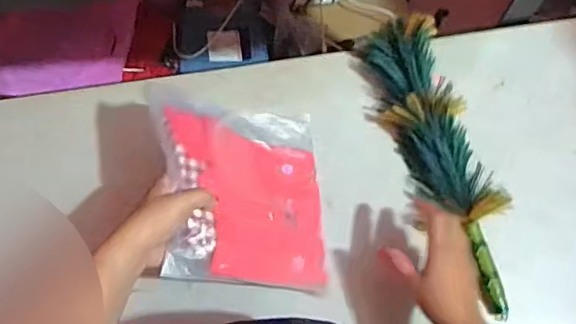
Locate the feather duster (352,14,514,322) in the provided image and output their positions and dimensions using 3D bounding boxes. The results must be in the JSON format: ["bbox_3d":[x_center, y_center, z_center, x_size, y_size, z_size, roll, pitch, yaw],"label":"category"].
[{"bbox_3d":[0.210,-0.006,0.749,0.114,0.064,0.400,-17,72,-7],"label":"feather duster"}]

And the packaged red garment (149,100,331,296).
[{"bbox_3d":[-0.045,0.029,0.668,0.227,0.029,0.233,16,56,-44],"label":"packaged red garment"}]

